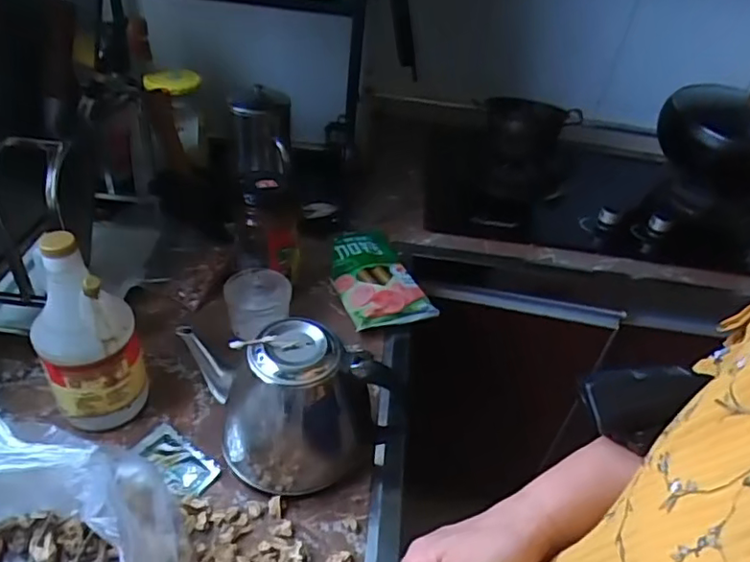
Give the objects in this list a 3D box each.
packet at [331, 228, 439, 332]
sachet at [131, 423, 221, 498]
[{"bbox_3d":[-0.004,-0.012,0.805,0.113,0.033,0.207,-8,41,-19],"label":"packet"},{"bbox_3d":[-0.201,0.179,0.563,0.088,0.014,0.047,29,43,24],"label":"sachet"}]

